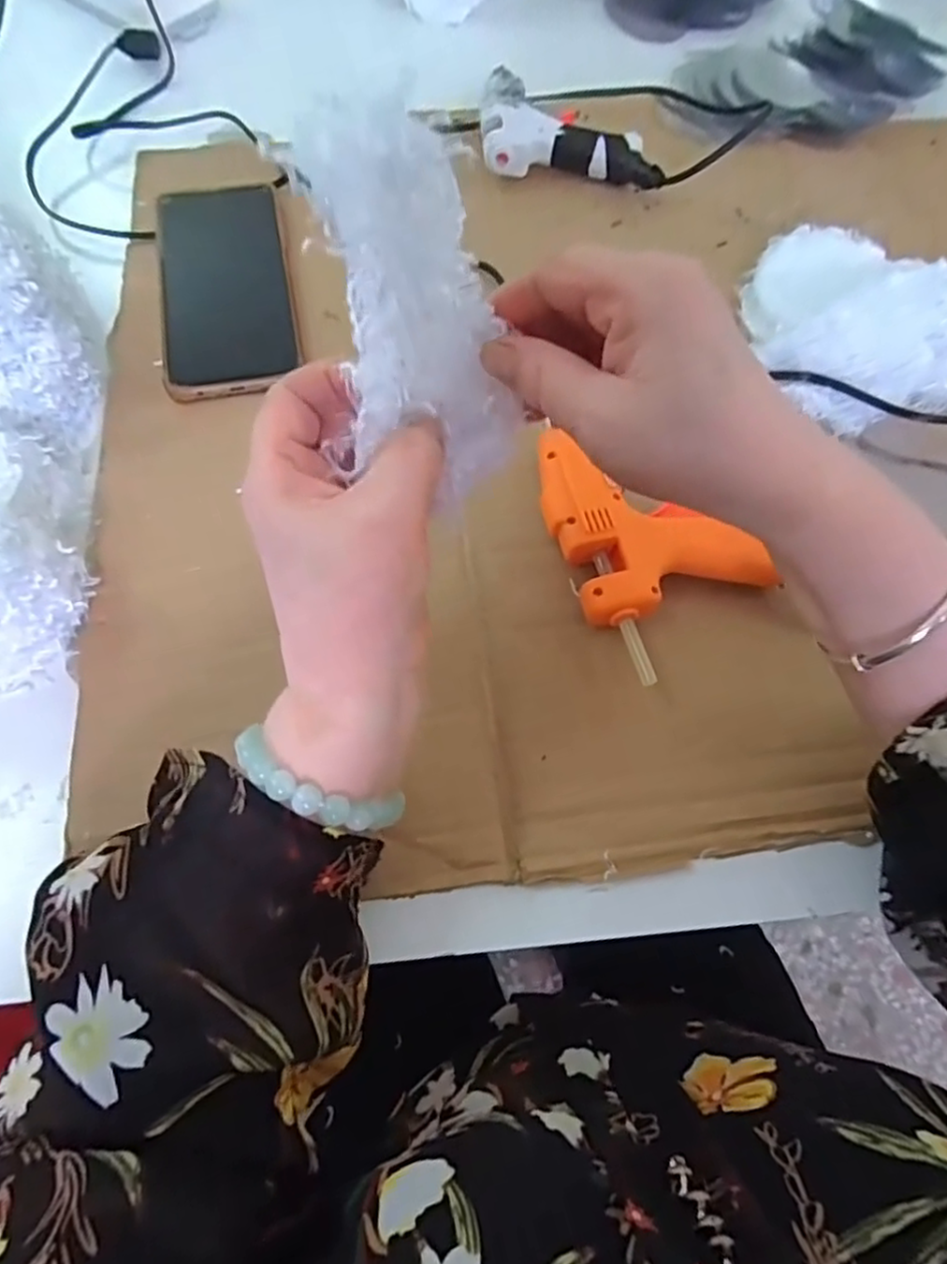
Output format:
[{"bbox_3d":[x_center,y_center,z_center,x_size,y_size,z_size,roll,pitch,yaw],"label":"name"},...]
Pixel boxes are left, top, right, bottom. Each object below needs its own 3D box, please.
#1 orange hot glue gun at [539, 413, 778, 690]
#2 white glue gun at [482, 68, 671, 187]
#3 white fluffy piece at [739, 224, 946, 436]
[{"bbox_3d":[0.072,-0.047,0.341,0.082,0.028,0.128,-37,72,-16],"label":"orange hot glue gun"},{"bbox_3d":[0.069,-0.353,0.482,0.126,0.032,0.095,8,65,0],"label":"white glue gun"},{"bbox_3d":[0.235,-0.191,0.407,0.135,0.045,0.141,1,65,-3],"label":"white fluffy piece"}]

